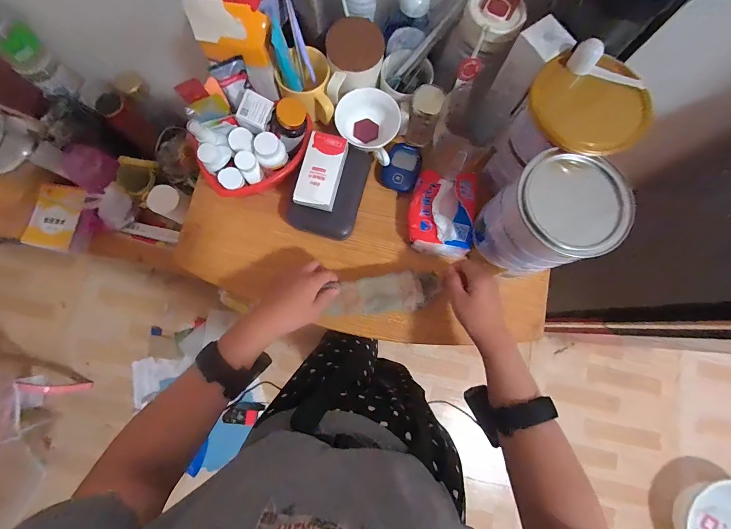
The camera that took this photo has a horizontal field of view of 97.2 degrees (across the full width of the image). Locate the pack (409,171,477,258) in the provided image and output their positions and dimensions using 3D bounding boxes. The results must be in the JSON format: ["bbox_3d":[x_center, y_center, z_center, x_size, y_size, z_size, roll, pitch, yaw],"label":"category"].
[{"bbox_3d":[0.120,-0.084,0.496,0.095,0.034,0.132,10,80,1],"label":"pack"}]

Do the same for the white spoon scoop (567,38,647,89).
[{"bbox_3d":[0.273,-0.221,0.361,0.082,0.026,0.023,23,80,3],"label":"white spoon scoop"}]

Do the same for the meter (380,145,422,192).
[{"bbox_3d":[0.062,-0.160,0.535,0.057,0.022,0.073,24,80,3],"label":"meter"}]

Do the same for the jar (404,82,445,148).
[{"bbox_3d":[0.093,-0.233,0.519,0.044,0.088,0.049,12,80,1],"label":"jar"}]

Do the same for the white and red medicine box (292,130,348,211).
[{"bbox_3d":[-0.065,-0.136,0.478,0.056,0.030,0.110,13,80,1],"label":"white and red medicine box"}]

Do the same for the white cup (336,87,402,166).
[{"bbox_3d":[0.002,-0.222,0.525,0.102,0.051,0.108,0,80,-1],"label":"white cup"}]

